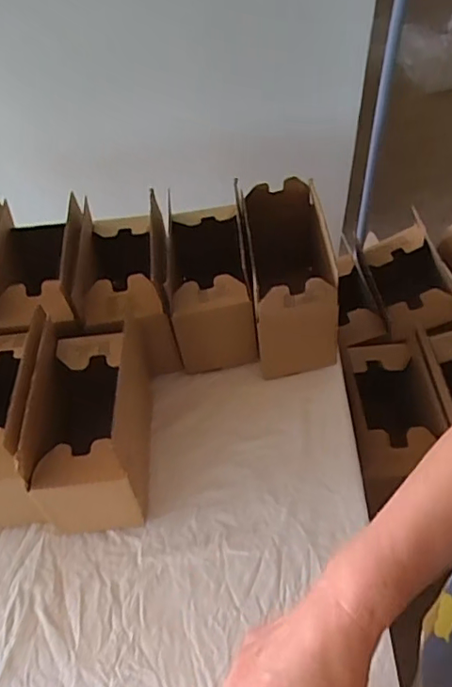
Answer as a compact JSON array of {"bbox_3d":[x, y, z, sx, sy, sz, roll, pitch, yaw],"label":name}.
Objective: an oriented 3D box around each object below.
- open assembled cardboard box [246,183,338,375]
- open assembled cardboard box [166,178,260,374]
[{"bbox_3d":[0.089,-0.086,0.760,0.121,0.181,0.213,0,52,4],"label":"open assembled cardboard box"},{"bbox_3d":[-0.024,-0.085,0.773,0.106,0.172,0.183,-7,52,-2],"label":"open assembled cardboard box"}]

